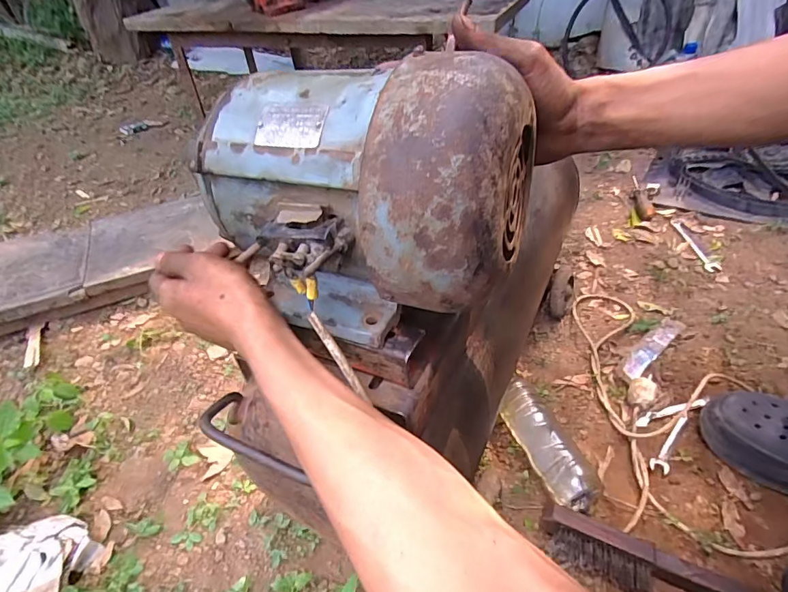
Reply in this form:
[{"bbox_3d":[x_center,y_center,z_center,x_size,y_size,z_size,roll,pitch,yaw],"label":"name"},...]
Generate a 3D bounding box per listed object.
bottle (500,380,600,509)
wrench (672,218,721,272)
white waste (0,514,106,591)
[{"bbox_3d":[0.201,0.195,0.606,0.062,0.071,0.187,-15,43,-9],"label":"bottle"},{"bbox_3d":[0.650,-0.115,0.964,0.029,0.011,0.203,-1,43,6],"label":"wrench"},{"bbox_3d":[-0.449,0.323,0.544,0.140,0.049,0.116,2,43,9],"label":"white waste"}]

